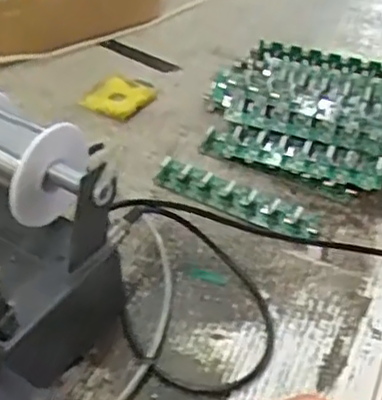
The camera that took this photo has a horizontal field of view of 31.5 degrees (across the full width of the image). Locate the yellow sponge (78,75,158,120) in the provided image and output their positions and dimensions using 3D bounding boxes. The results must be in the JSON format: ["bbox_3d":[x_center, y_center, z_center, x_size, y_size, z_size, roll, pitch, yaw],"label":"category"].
[{"bbox_3d":[-0.068,-0.100,0.649,0.054,0.011,0.056,24,46,20],"label":"yellow sponge"}]

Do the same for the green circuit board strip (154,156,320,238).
[{"bbox_3d":[0.036,-0.005,0.549,0.138,0.017,0.026,22,46,18],"label":"green circuit board strip"}]

